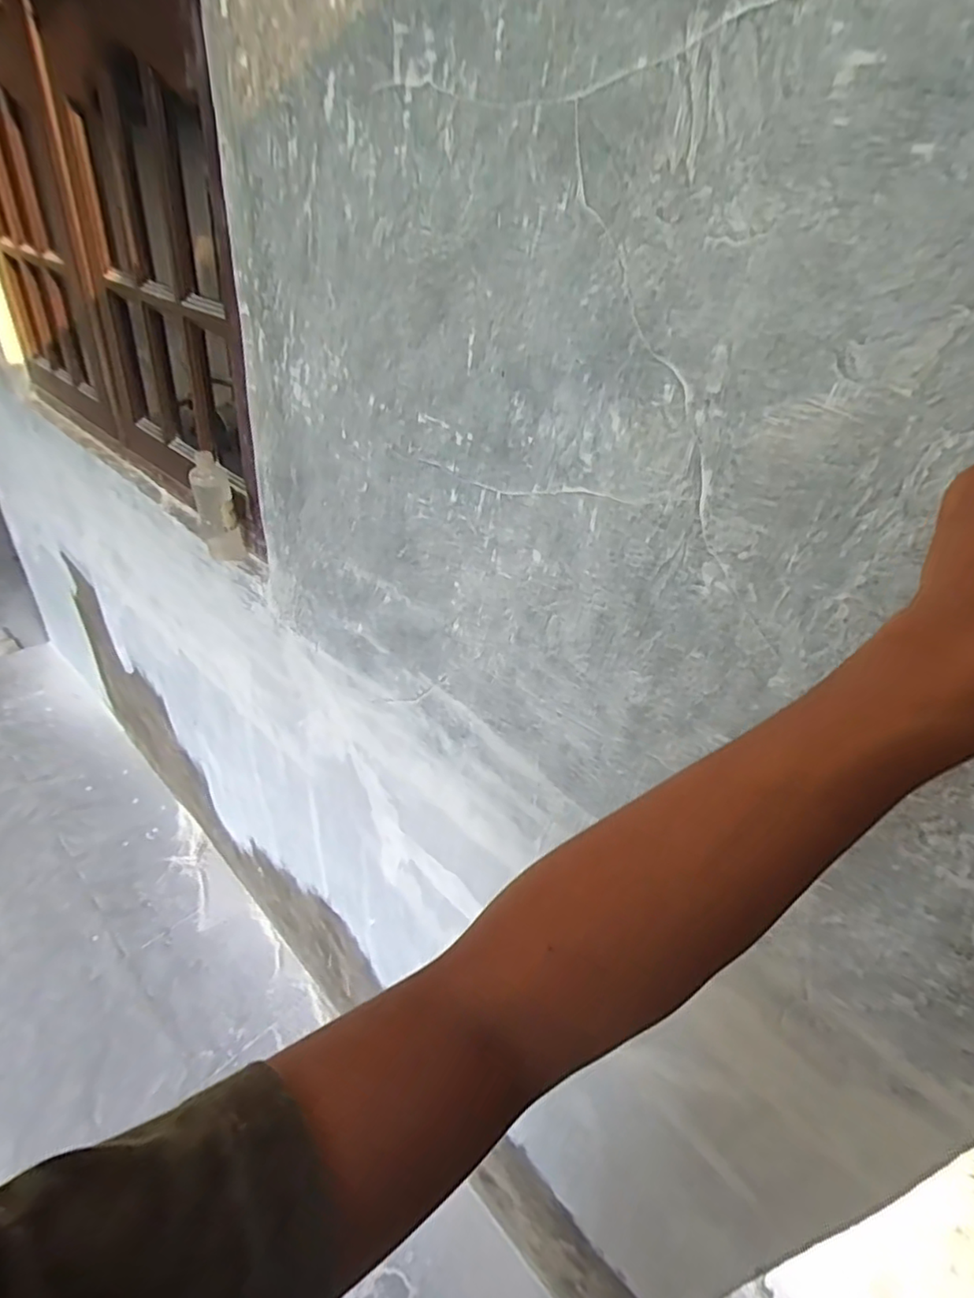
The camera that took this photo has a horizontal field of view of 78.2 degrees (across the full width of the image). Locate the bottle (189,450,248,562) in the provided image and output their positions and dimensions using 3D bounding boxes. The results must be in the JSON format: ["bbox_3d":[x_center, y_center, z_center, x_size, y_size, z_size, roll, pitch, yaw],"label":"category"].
[{"bbox_3d":[-0.403,-0.211,0.894,0.059,0.150,0.065,-11,39,-24],"label":"bottle"}]

